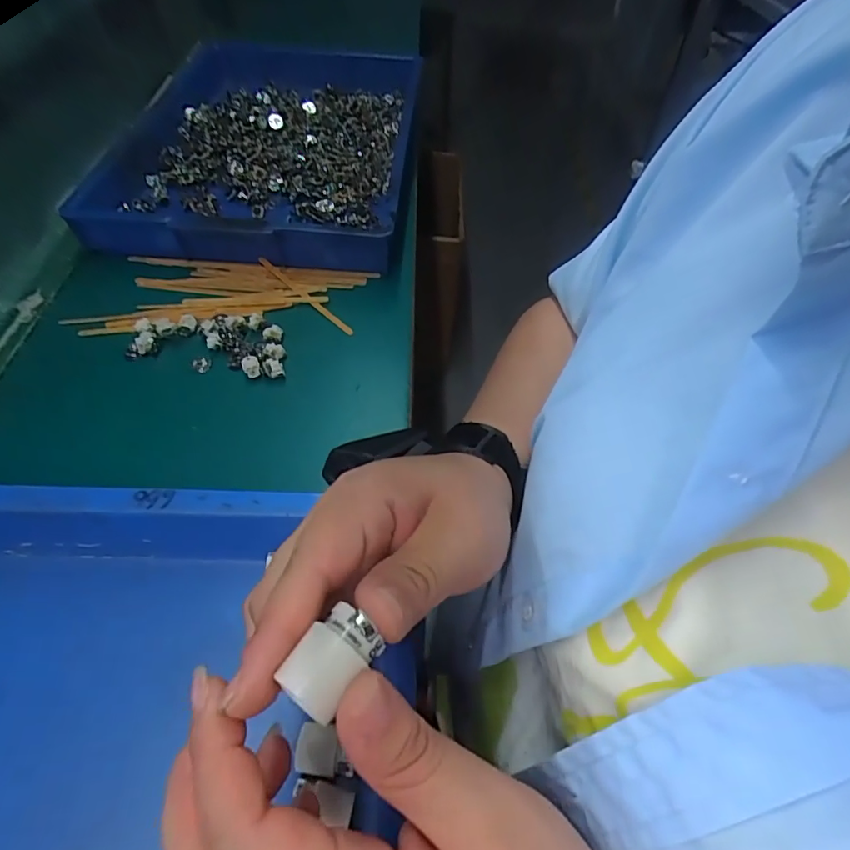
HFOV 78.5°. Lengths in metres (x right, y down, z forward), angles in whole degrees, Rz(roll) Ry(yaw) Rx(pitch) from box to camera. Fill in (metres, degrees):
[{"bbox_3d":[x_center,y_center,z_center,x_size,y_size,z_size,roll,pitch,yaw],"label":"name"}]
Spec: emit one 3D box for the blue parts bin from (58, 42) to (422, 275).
[{"bbox_3d":[-0.171,-0.323,0.583,0.308,0.049,0.446,3,51,-1],"label":"blue parts bin"}]

